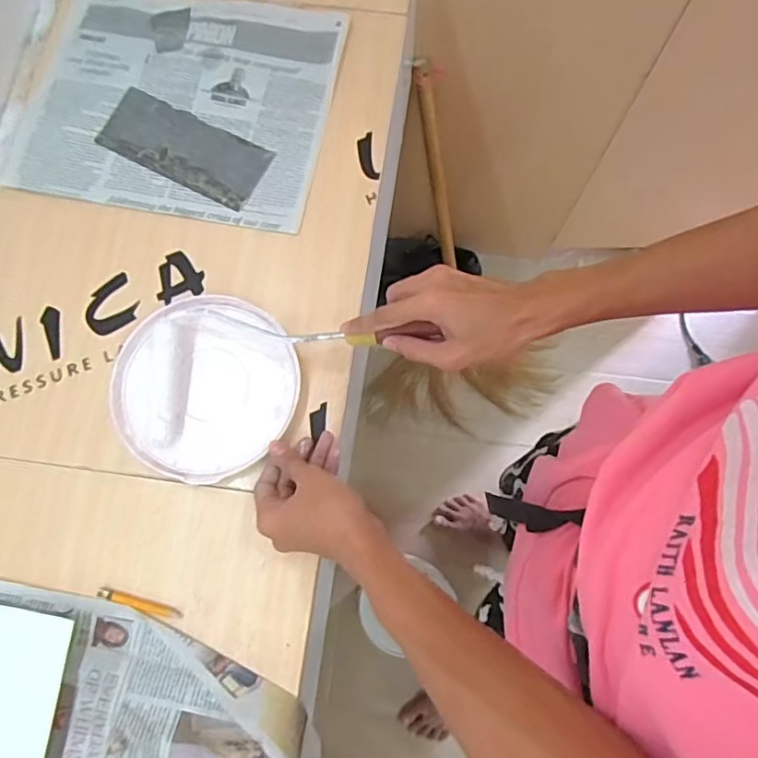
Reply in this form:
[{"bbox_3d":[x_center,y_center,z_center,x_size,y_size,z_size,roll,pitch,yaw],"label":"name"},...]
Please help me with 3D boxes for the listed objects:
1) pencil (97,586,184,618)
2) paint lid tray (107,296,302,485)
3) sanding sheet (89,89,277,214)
[{"bbox_3d":[-0.209,0.196,0.515,0.076,0.005,0.010,15,76,5],"label":"pencil"},{"bbox_3d":[-0.163,0.005,0.547,0.163,0.030,0.167,21,77,7],"label":"paint lid tray"},{"bbox_3d":[-0.207,-0.247,0.628,0.181,0.004,0.077,27,79,7],"label":"sanding sheet"}]

